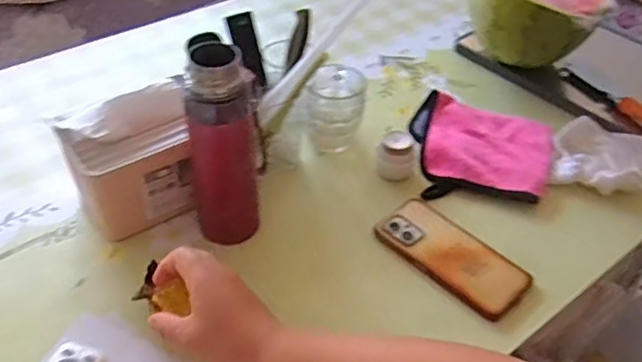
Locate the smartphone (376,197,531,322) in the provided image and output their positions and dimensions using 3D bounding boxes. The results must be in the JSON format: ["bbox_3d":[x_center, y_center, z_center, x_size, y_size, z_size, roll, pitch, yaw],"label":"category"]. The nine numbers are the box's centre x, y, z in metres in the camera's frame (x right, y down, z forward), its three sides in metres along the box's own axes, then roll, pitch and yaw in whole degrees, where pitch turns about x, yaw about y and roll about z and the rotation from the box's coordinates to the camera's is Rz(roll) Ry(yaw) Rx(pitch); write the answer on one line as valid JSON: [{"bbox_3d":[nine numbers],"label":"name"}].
[{"bbox_3d":[0.139,0.073,0.636,0.079,0.011,0.163,-31,53,-31],"label":"smartphone"}]

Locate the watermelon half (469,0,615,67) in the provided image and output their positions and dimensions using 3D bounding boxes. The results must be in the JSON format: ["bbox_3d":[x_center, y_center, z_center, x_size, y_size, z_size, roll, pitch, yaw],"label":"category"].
[{"bbox_3d":[0.302,-0.251,0.864,0.183,0.105,0.194,7,43,4],"label":"watermelon half"}]

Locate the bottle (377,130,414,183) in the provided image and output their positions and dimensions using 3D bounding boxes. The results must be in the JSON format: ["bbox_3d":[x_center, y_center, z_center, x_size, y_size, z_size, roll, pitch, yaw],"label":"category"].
[{"bbox_3d":[0.091,-0.031,0.725,0.047,0.048,0.043,10,44,7],"label":"bottle"}]

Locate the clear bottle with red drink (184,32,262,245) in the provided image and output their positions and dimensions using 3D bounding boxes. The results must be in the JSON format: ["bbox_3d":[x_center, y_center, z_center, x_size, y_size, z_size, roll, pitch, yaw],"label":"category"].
[{"bbox_3d":[-0.095,-0.028,0.582,0.066,0.204,0.052,-8,44,-11],"label":"clear bottle with red drink"}]

